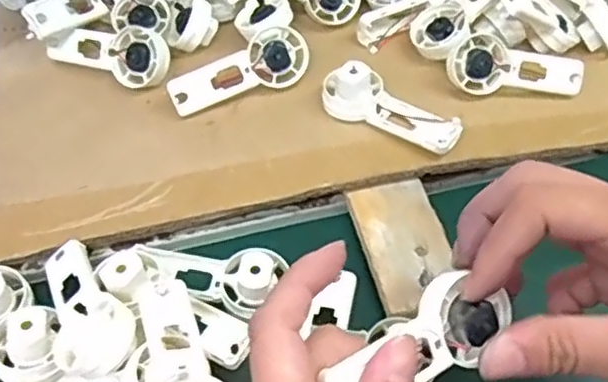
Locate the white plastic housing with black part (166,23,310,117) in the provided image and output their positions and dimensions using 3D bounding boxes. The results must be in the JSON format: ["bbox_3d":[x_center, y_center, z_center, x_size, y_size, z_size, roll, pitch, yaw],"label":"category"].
[{"bbox_3d":[-0.044,-0.080,0.452,0.092,0.018,0.038,-18,99,-12],"label":"white plastic housing with black part"}]

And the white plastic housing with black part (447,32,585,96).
[{"bbox_3d":[0.143,-0.080,0.461,0.092,0.012,0.038,13,94,-8],"label":"white plastic housing with black part"}]

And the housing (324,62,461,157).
[{"bbox_3d":[0.055,-0.052,0.432,0.089,0.027,0.033,25,54,17],"label":"housing"}]

